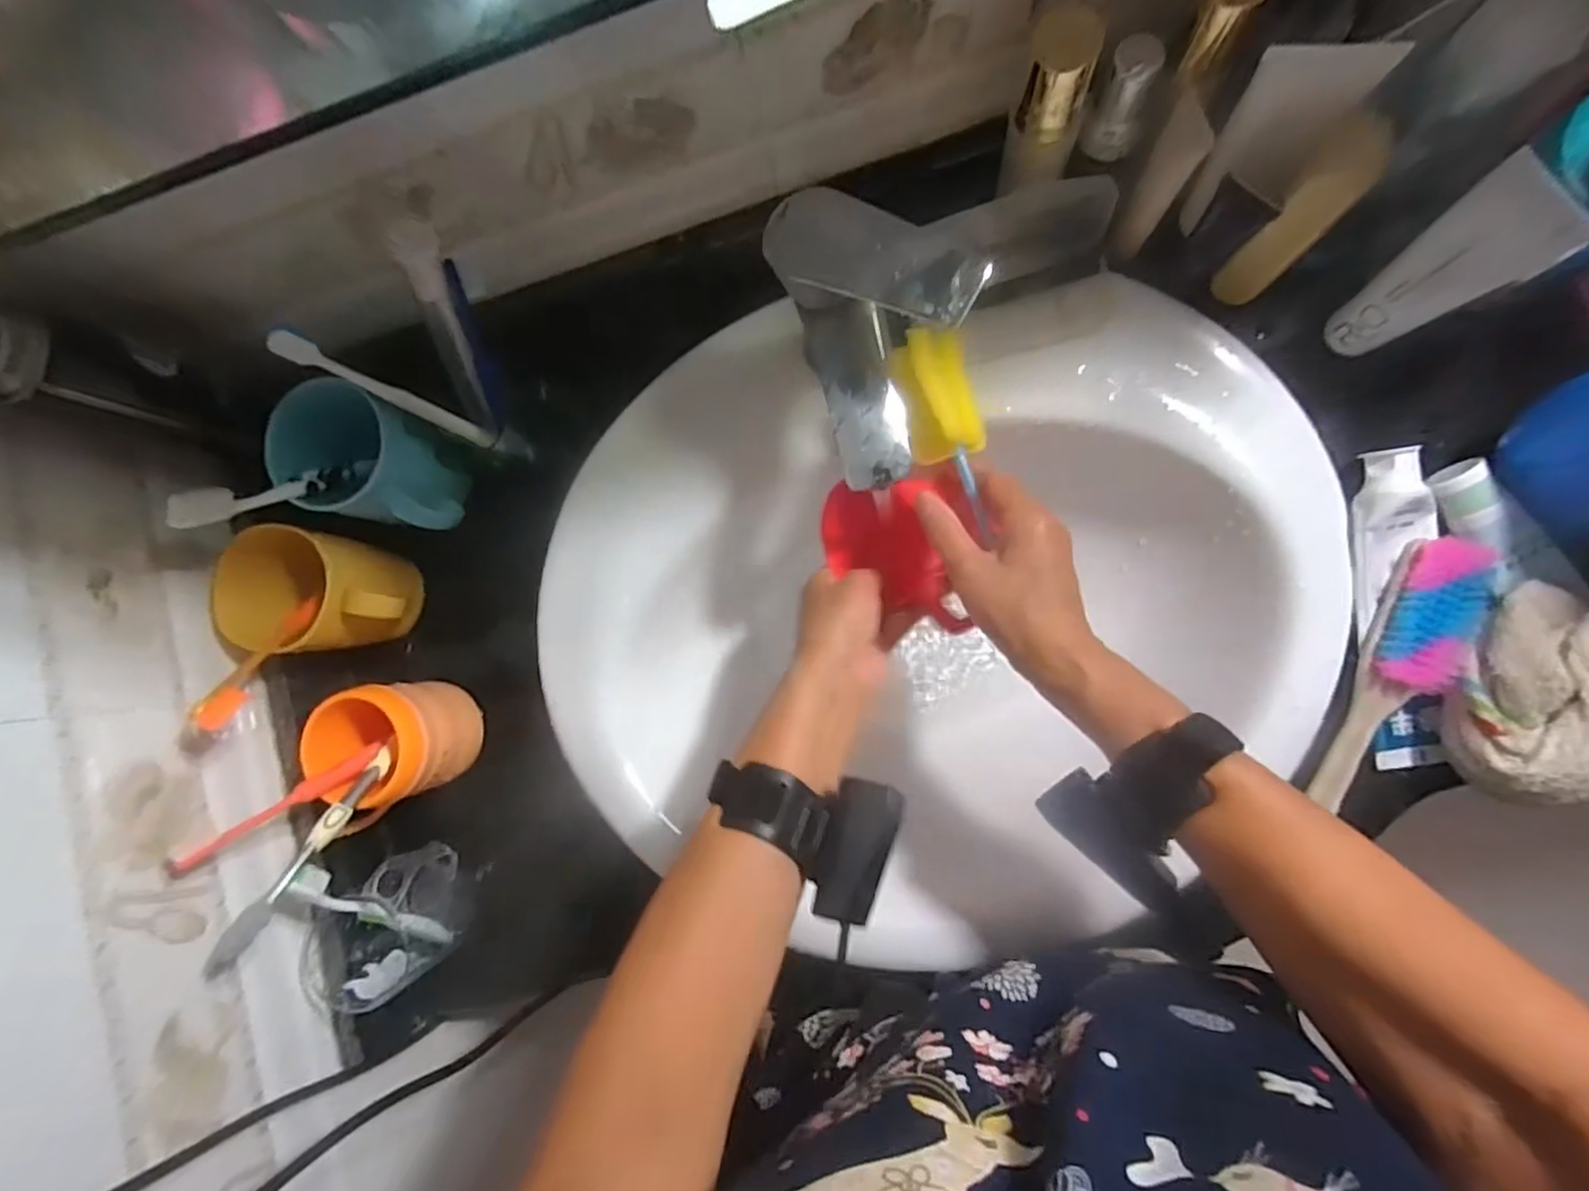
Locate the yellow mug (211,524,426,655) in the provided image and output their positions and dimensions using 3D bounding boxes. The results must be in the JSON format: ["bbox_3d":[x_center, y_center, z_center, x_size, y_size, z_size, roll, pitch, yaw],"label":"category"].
[{"bbox_3d":[-0.317,-0.001,0.491,0.106,0.093,0.080,1,87,7],"label":"yellow mug"}]

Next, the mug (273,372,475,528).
[{"bbox_3d":[-0.282,-0.088,0.473,0.097,0.076,0.079,22,90,8],"label":"mug"}]

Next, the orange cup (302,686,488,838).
[{"bbox_3d":[-0.281,0.109,0.487,0.089,0.086,0.090,0,87,7],"label":"orange cup"}]

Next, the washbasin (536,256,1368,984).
[{"bbox_3d":[0.090,0.004,0.538,0.526,0.152,0.399,-4,86,7],"label":"washbasin"}]

